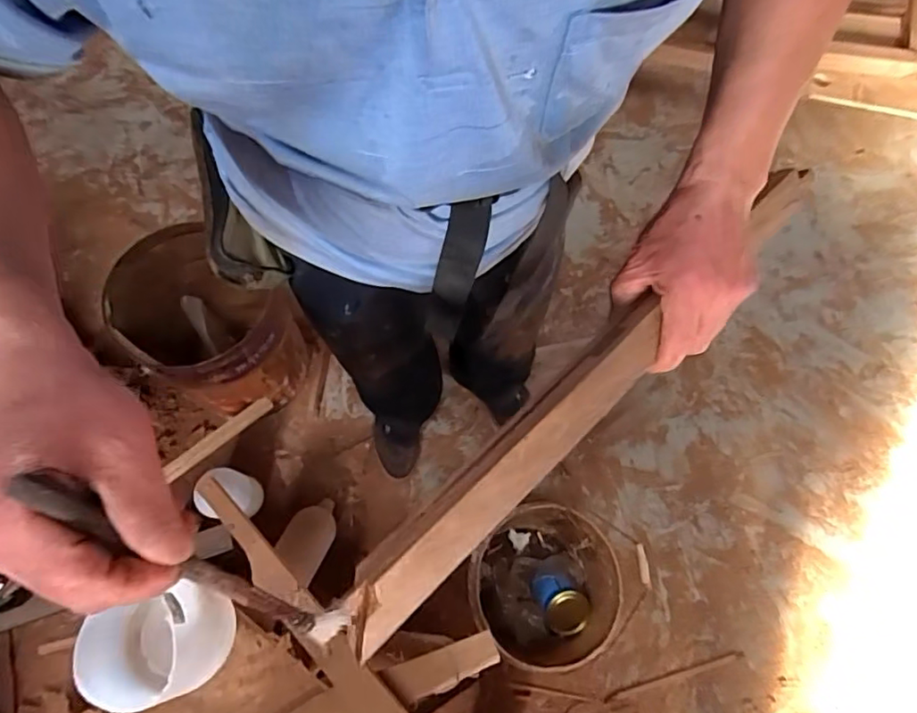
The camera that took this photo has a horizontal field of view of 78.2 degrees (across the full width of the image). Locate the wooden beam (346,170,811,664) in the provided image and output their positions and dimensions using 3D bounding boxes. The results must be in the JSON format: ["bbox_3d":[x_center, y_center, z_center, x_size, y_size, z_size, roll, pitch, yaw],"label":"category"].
[{"bbox_3d":[0.103,0.013,0.402,0.472,0.025,0.038,-42,76,-15],"label":"wooden beam"}]

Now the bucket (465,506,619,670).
[{"bbox_3d":[0.157,0.422,1.044,0.220,0.236,0.240,1,69,-2],"label":"bucket"}]

